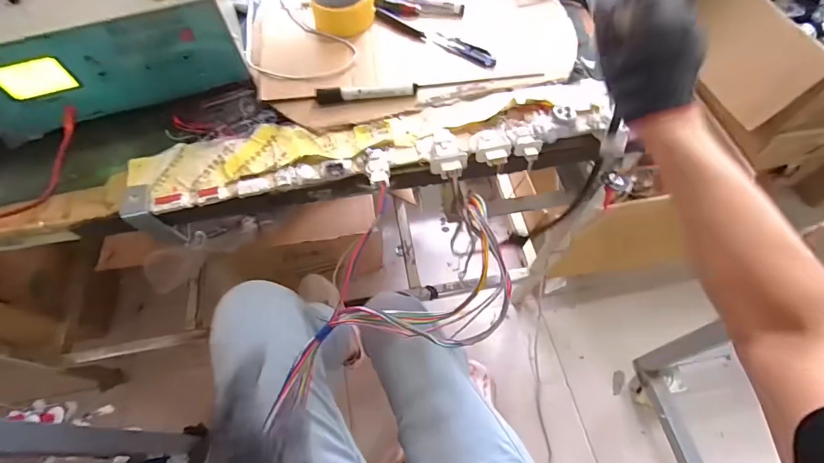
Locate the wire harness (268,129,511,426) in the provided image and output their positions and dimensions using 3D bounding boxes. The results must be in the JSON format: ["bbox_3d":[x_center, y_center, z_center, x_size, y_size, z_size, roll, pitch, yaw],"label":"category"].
[{"bbox_3d":[-0.044,0.036,0.458,0.280,0.115,0.228,-17,63,-9],"label":"wire harness"}]

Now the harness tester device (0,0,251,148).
[{"bbox_3d":[-0.418,-0.294,0.522,0.332,0.122,0.252,-19,63,-10],"label":"harness tester device"}]

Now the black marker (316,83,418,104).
[{"bbox_3d":[-0.058,-0.181,0.512,0.128,0.013,0.013,-5,62,-3],"label":"black marker"}]

